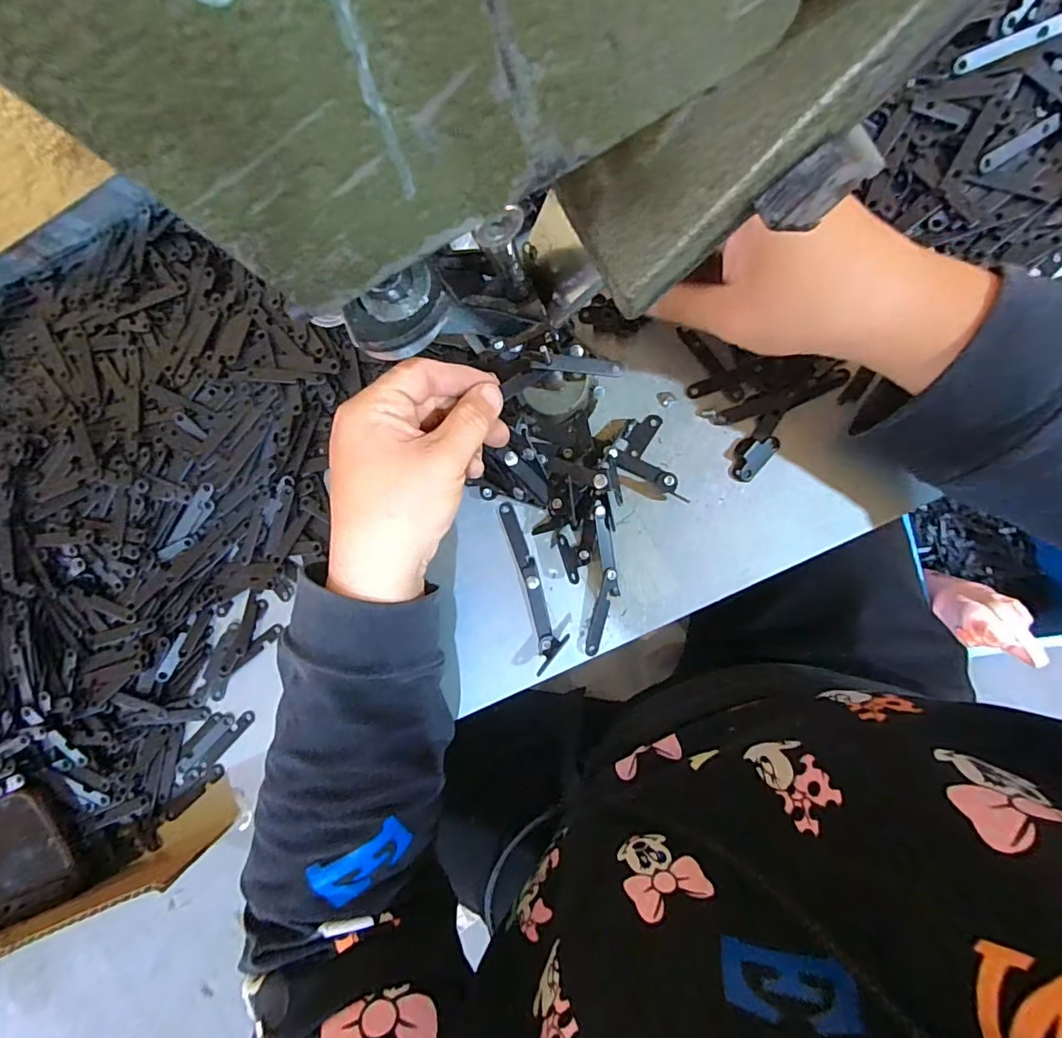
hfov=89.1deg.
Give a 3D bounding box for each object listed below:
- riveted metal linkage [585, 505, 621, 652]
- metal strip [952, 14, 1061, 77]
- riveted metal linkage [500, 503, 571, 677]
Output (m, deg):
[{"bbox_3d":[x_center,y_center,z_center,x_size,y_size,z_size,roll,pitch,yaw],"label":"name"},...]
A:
[{"bbox_3d":[0.042,0.036,0.309,0.016,0.011,0.085,4,88,10],"label":"riveted metal linkage"},{"bbox_3d":[0.244,-0.241,0.275,0.051,0.004,0.010,-17,100,12],"label":"metal strip"},{"bbox_3d":[0.002,0.037,0.314,0.019,0.018,0.096,-15,85,9],"label":"riveted metal linkage"}]

